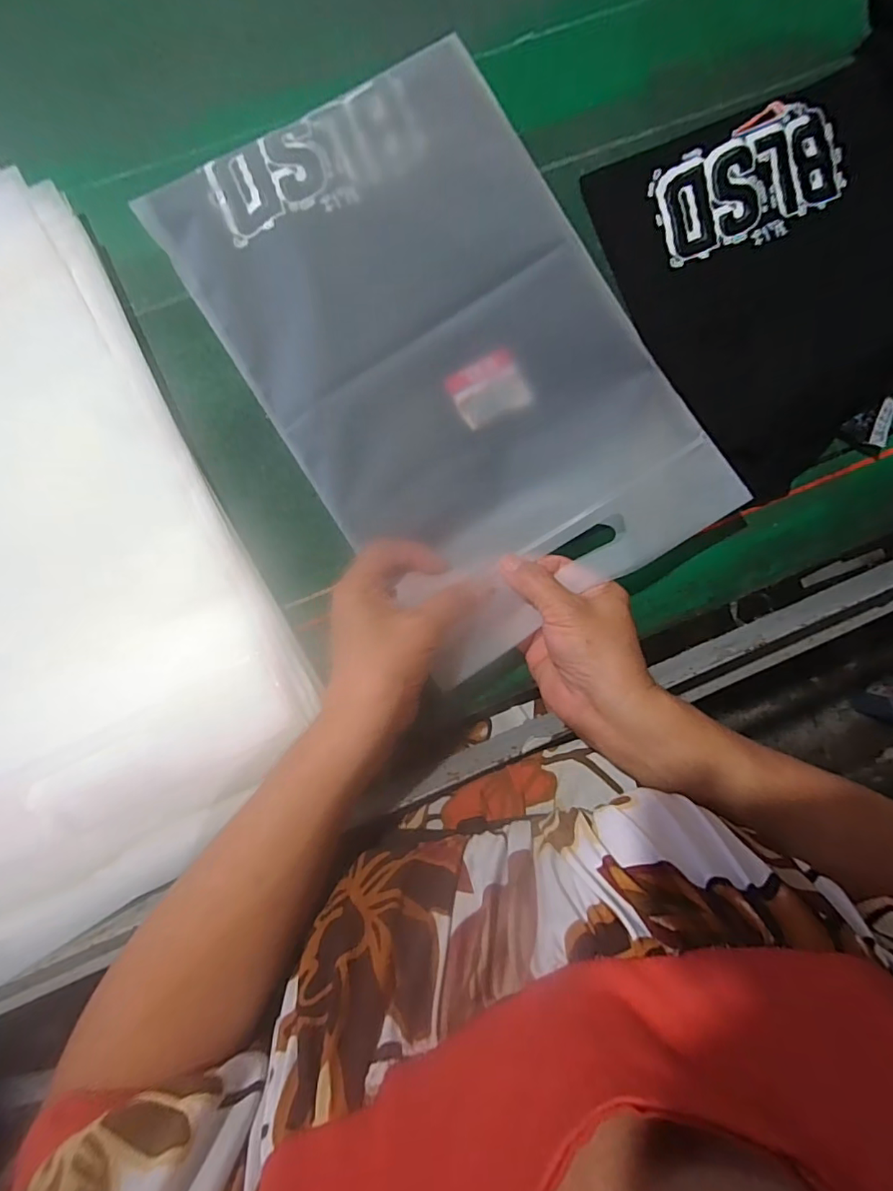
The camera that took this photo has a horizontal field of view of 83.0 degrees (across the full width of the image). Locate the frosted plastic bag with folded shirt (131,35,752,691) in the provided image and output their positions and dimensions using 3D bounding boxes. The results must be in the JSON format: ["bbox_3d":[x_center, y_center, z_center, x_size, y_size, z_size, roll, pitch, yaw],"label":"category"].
[{"bbox_3d":[0.002,-0.155,0.329,0.229,0.026,0.357,-32,94,-3],"label":"frosted plastic bag with folded shirt"}]

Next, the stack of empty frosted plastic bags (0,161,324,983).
[{"bbox_3d":[-0.277,-0.019,0.319,0.274,0.041,0.437,-30,94,-3],"label":"stack of empty frosted plastic bags"}]

